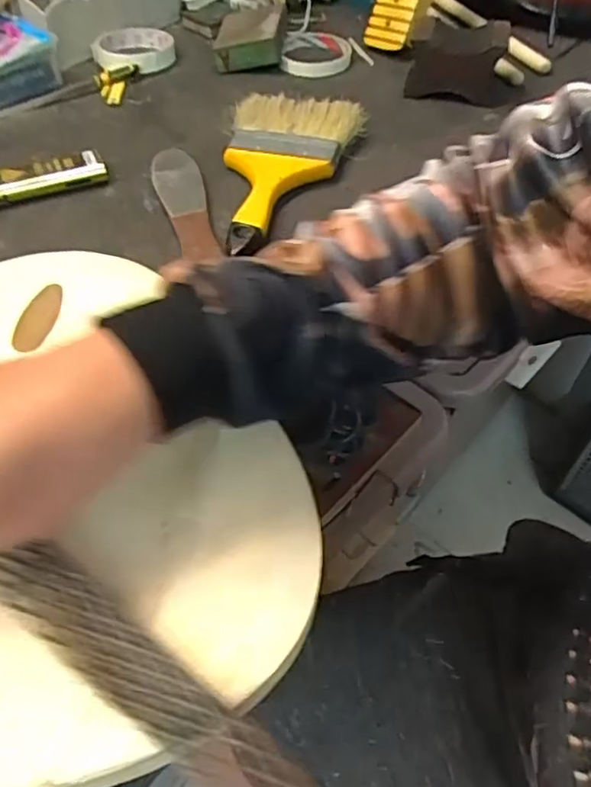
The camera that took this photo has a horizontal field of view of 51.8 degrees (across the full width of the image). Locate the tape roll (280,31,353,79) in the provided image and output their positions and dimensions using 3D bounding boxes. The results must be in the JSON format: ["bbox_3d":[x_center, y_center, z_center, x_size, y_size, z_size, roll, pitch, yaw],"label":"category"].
[{"bbox_3d":[0.023,-0.386,0.686,0.077,0.023,0.089,1,51,1],"label":"tape roll"}]

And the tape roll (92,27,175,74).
[{"bbox_3d":[-0.181,-0.379,0.675,0.076,0.025,0.085,20,54,15],"label":"tape roll"}]

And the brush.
[{"bbox_3d":[-0.030,-0.197,0.519,0.108,0.025,0.214,20,54,15],"label":"brush"}]

